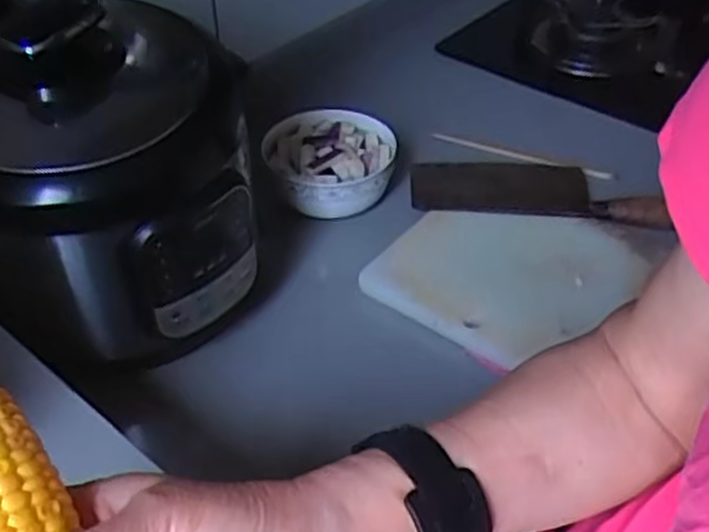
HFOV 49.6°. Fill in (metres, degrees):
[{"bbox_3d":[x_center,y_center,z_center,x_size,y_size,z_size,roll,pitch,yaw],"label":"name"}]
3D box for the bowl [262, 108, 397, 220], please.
[{"bbox_3d":[-0.026,-0.123,0.874,0.139,0.053,0.141,0,44,0],"label":"bowl"}]

